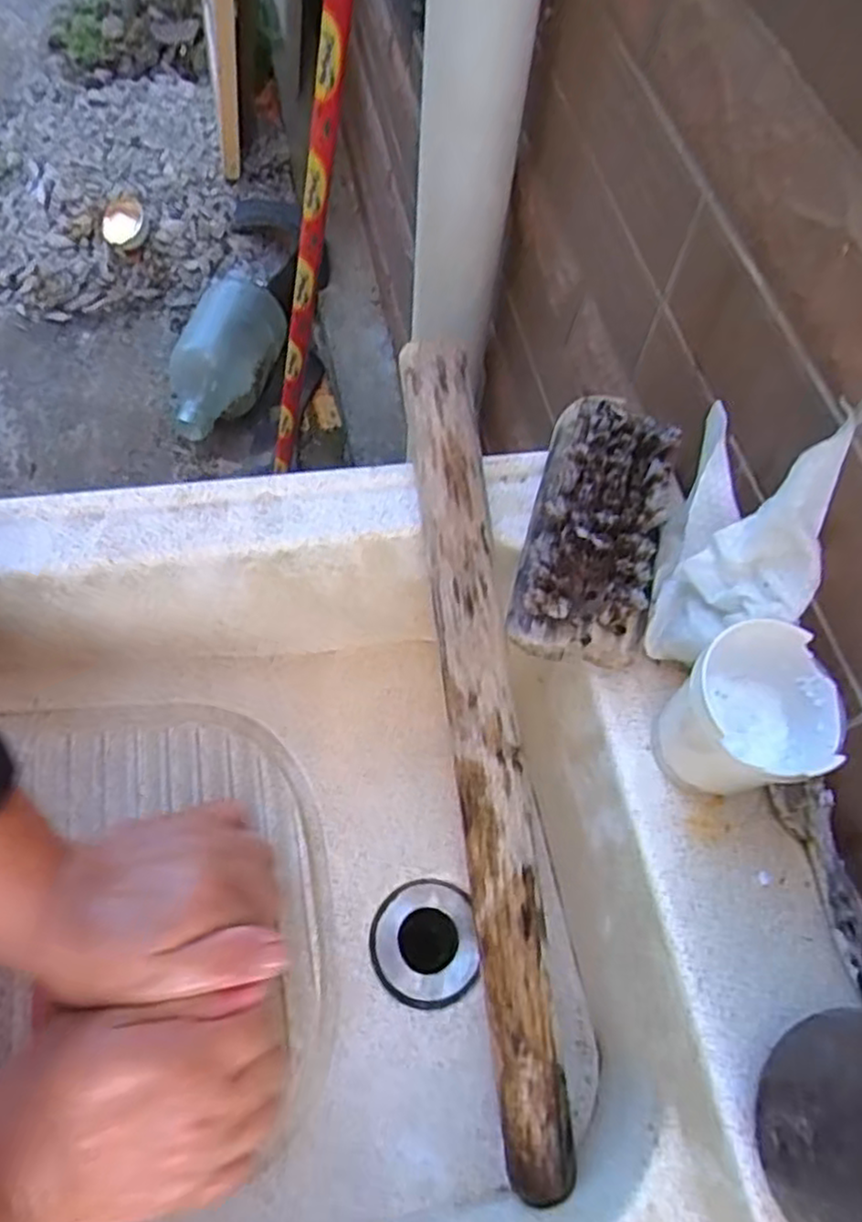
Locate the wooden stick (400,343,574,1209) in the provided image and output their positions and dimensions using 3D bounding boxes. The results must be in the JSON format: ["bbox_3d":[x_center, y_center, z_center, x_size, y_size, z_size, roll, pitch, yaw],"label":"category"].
[{"bbox_3d":[0.026,0.071,0.355,0.031,0.037,0.390,-7,87,-7],"label":"wooden stick"}]

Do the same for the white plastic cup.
[{"bbox_3d":[0.129,0.046,0.308,0.059,0.071,0.055,2,63,-3],"label":"white plastic cup"}]

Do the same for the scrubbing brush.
[{"bbox_3d":[0.082,-0.043,0.366,0.062,0.039,0.146,16,63,4],"label":"scrubbing brush"}]

